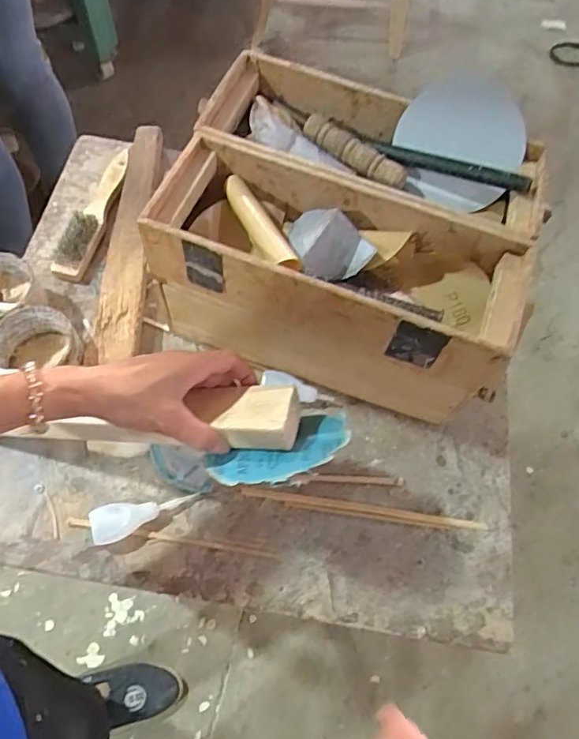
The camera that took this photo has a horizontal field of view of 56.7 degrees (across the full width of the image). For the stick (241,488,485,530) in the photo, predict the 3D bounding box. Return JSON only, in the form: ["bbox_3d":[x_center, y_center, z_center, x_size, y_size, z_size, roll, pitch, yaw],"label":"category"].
[{"bbox_3d":[0.071,0.137,0.525,0.232,0.004,0.015,9,63,0],"label":"stick"}]

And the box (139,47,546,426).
[{"bbox_3d":[0.060,-0.124,0.543,0.322,0.173,0.245,21,64,7],"label":"box"}]

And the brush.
[{"bbox_3d":[-0.233,-0.190,0.638,0.040,0.023,0.185,9,63,1],"label":"brush"}]

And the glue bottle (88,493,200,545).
[{"bbox_3d":[-0.138,0.133,0.501,0.097,0.015,0.033,-18,66,-12],"label":"glue bottle"}]

